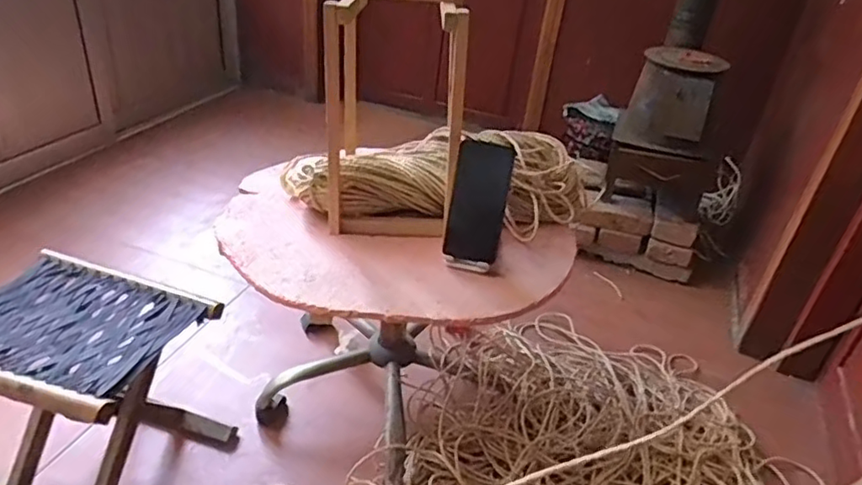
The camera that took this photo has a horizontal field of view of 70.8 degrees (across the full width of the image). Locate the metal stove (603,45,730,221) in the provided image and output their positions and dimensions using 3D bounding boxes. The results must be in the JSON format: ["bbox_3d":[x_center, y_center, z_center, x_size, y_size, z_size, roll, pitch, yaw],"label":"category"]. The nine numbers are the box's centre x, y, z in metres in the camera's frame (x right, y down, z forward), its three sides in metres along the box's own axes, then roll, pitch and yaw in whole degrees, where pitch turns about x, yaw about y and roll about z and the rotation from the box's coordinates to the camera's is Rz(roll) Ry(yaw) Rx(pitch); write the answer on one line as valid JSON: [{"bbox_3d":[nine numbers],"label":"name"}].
[{"bbox_3d":[0.599,-0.282,1.554,0.246,0.400,0.221,21,36,20],"label":"metal stove"}]

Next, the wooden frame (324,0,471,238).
[{"bbox_3d":[-0.052,-0.193,0.893,0.182,0.333,0.172,1,32,-3],"label":"wooden frame"}]

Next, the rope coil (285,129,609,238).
[{"bbox_3d":[0.012,-0.105,0.946,0.490,0.104,0.159,8,33,1],"label":"rope coil"}]

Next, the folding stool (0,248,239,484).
[{"bbox_3d":[-0.512,0.239,0.909,0.308,0.306,0.257,15,35,11],"label":"folding stool"}]

